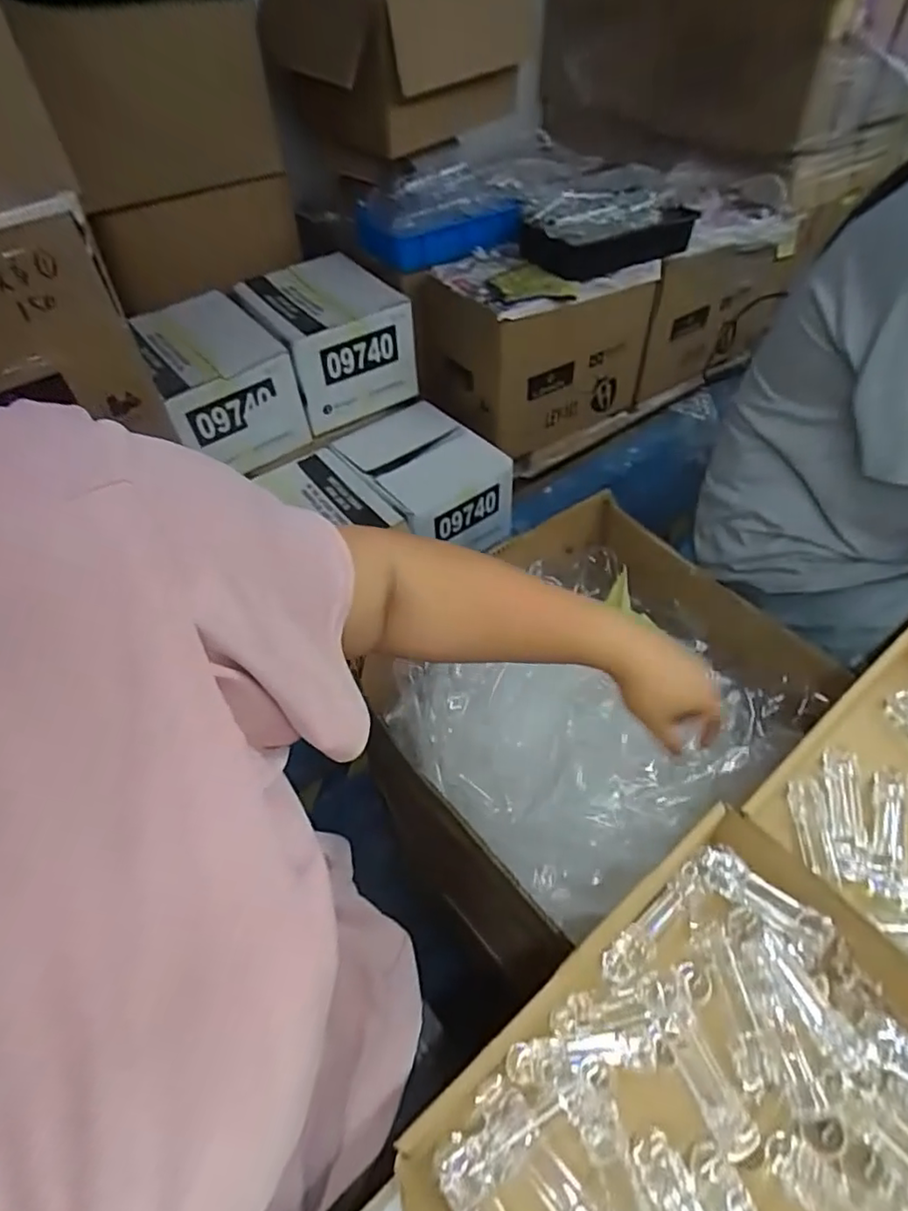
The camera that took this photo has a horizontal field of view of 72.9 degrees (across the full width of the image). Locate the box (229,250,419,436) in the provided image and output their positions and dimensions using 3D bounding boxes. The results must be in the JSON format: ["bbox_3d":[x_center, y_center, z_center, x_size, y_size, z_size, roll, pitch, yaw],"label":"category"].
[{"bbox_3d":[-0.330,-0.711,1.635,0.351,0.242,0.421,-26,54,-18],"label":"box"}]

